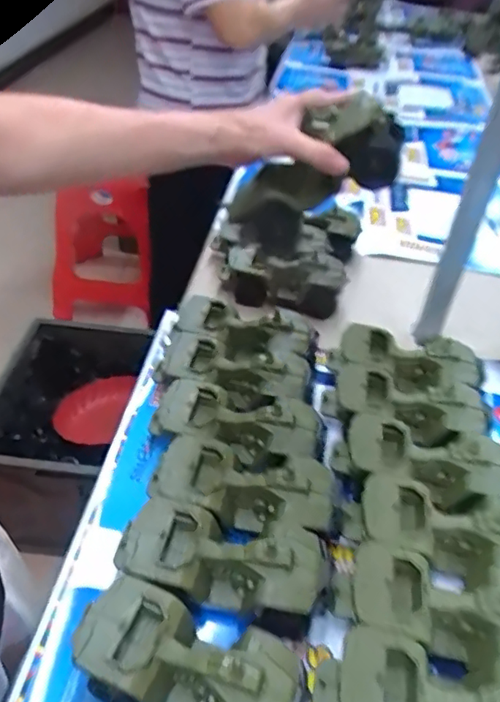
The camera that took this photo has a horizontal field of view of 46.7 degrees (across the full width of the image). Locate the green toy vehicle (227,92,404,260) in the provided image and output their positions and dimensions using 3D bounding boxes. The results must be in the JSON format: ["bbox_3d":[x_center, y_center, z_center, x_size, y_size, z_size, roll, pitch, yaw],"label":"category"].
[{"bbox_3d":[0.058,-0.162,0.568,0.080,0.199,0.080,52,47,-9],"label":"green toy vehicle"}]

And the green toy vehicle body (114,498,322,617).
[{"bbox_3d":[-0.028,0.198,0.534,0.183,0.068,0.078,10,42,5],"label":"green toy vehicle body"}]

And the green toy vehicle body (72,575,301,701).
[{"bbox_3d":[-0.052,0.260,0.466,0.175,0.070,0.086,17,43,12],"label":"green toy vehicle body"}]

